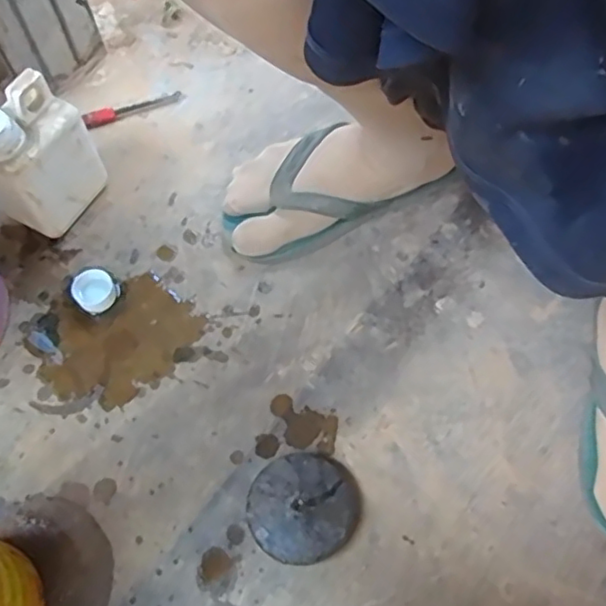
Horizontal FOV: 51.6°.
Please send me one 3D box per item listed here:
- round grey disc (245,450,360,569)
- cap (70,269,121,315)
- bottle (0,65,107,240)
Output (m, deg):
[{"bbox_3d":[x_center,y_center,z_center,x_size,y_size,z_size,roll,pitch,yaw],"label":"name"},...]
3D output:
[{"bbox_3d":[0.001,0.151,0.468,0.082,0.024,0.075,0,63,1],"label":"round grey disc"},{"bbox_3d":[-0.185,-0.010,0.560,0.037,0.020,0.035,0,63,1],"label":"cap"},{"bbox_3d":[-0.232,-0.120,0.555,0.046,0.135,0.102,27,66,14],"label":"bottle"}]

